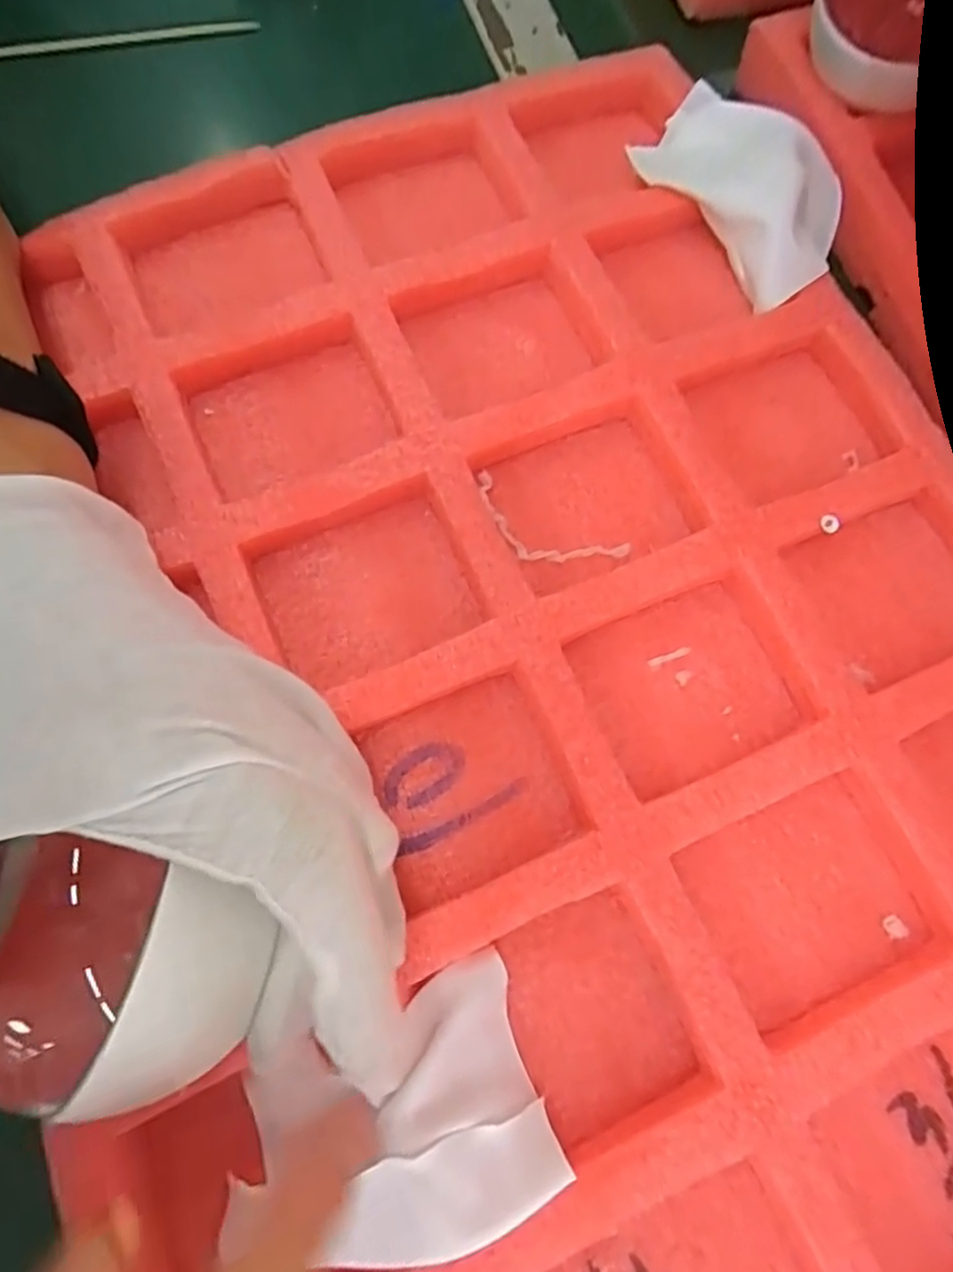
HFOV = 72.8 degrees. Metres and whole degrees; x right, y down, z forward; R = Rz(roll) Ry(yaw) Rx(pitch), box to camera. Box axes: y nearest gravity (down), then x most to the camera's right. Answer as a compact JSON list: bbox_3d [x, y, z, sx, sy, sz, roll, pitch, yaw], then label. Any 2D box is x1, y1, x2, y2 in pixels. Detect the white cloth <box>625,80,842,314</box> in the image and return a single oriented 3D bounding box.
[{"bbox_3d":[0.105,-0.175,0.249,0.087,0.016,0.071,41,77,9],"label":"white cloth"}]

